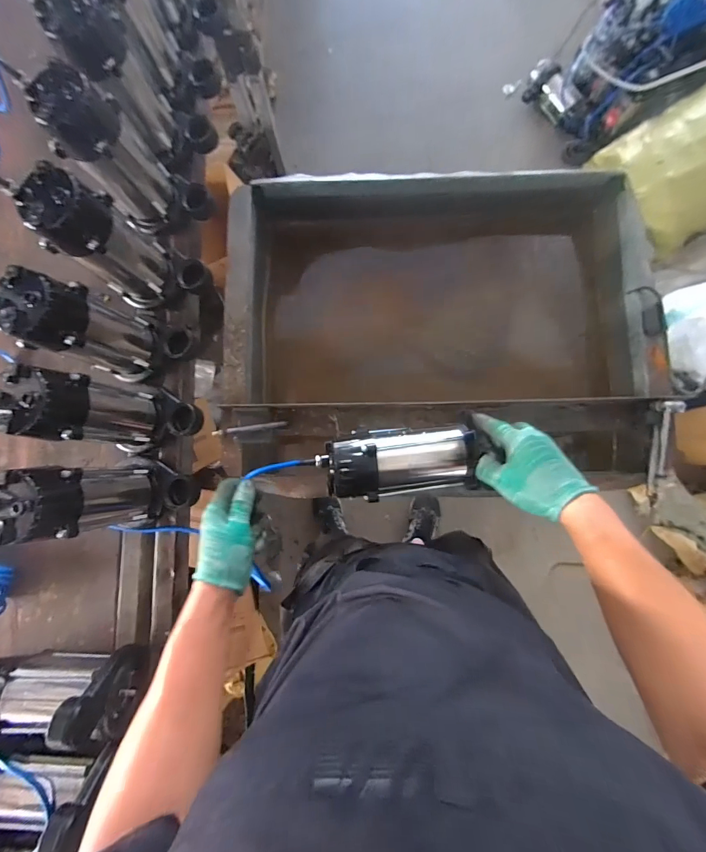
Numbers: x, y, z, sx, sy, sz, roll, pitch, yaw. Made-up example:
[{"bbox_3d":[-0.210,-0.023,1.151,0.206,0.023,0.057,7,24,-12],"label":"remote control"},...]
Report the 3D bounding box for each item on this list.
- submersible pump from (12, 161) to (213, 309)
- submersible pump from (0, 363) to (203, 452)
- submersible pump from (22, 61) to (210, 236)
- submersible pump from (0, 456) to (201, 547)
[{"bbox_3d":[-0.352,-0.275,0.577,0.117,0.228,0.135,37,87,6],"label":"submersible pump"},{"bbox_3d":[-0.353,-0.022,0.551,0.159,0.224,0.109,0,84,3],"label":"submersible pump"},{"bbox_3d":[-0.341,-0.405,0.586,0.131,0.236,0.107,22,86,5],"label":"submersible pump"},{"bbox_3d":[-0.354,0.098,0.542,0.156,0.236,0.110,-13,83,2],"label":"submersible pump"}]

